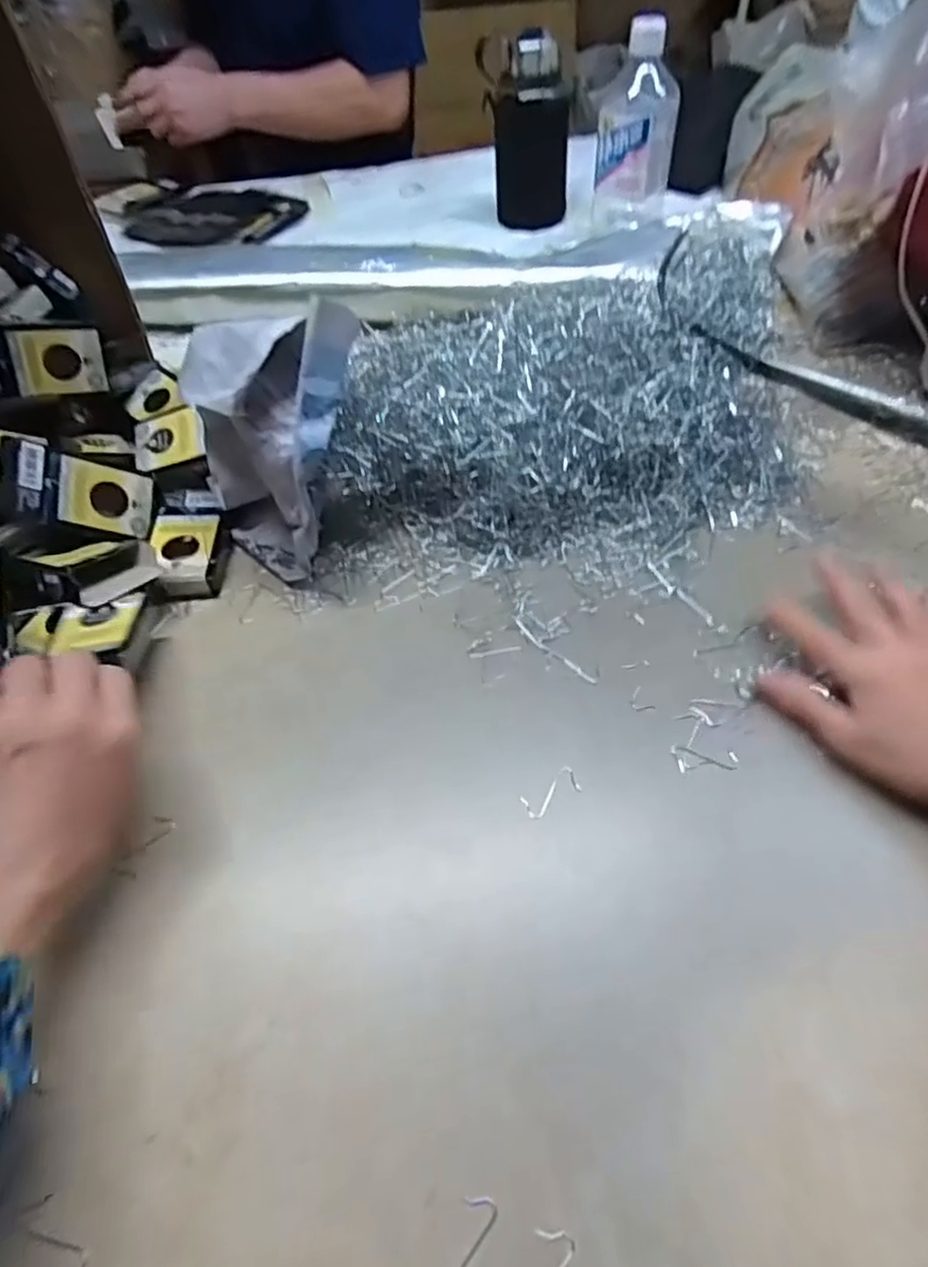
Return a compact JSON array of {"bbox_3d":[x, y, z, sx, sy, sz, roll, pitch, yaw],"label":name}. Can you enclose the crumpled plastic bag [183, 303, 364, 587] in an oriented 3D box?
[{"bbox_3d":[-0.119,-0.128,0.457,0.107,0.166,0.111,-16,53,-11],"label":"crumpled plastic bag"}]

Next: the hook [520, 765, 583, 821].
[{"bbox_3d":[0.048,0.087,0.382,0.036,0.004,0.016,-28,57,-19],"label":"hook"}]

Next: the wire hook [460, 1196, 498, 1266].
[{"bbox_3d":[0.003,0.239,0.265,0.016,0.004,0.035,6,52,6],"label":"wire hook"}]

